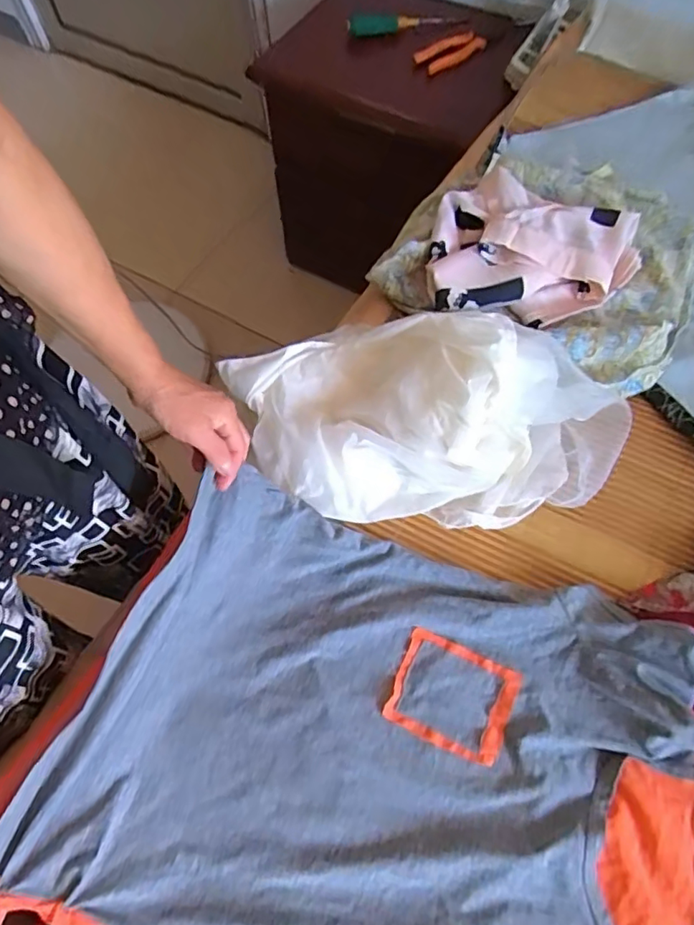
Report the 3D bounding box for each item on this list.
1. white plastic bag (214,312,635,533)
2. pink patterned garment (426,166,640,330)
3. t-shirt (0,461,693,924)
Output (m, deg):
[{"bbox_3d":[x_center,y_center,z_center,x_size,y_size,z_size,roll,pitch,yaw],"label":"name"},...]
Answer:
[{"bbox_3d":[0.079,-0.044,0.553,0.401,0.126,0.183,2,65,2],"label":"white plastic bag"},{"bbox_3d":[0.212,-0.240,0.646,0.229,0.041,0.184,14,66,8],"label":"pink patterned garment"},{"bbox_3d":[0.031,0.247,0.454,0.515,0.074,0.386,22,67,11],"label":"t-shirt"}]

